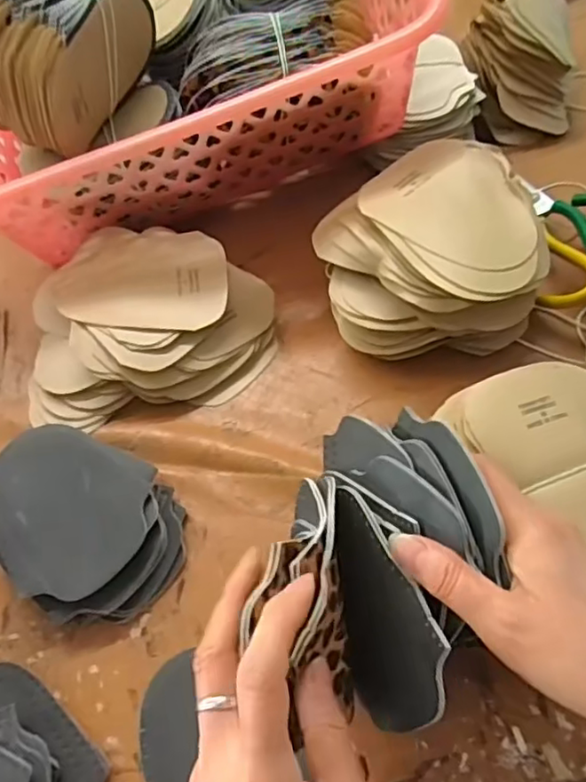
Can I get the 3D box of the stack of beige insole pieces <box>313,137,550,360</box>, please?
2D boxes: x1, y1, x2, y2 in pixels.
[{"bbox_3d":[0.104,-0.095,0.473,0.152,0.107,0.148,-16,58,-5],"label":"stack of beige insole pieces"}]

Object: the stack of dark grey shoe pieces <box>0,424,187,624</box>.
[{"bbox_3d":[-0.147,0.091,0.422,0.144,0.038,0.109,20,62,17],"label":"stack of dark grey shoe pieces"}]

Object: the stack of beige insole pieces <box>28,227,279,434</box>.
[{"bbox_3d":[-0.122,-0.061,0.509,0.197,0.049,0.162,-17,58,-6],"label":"stack of beige insole pieces"}]

